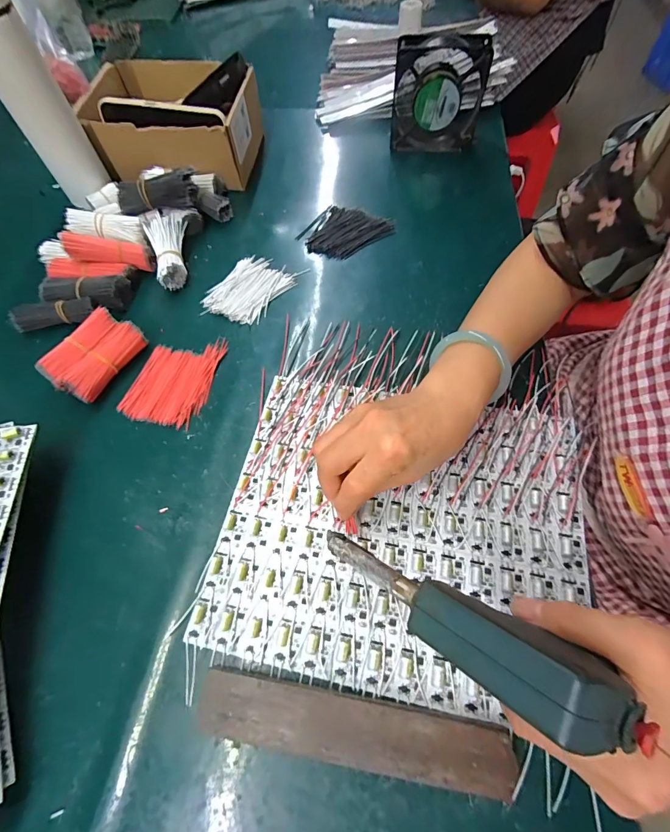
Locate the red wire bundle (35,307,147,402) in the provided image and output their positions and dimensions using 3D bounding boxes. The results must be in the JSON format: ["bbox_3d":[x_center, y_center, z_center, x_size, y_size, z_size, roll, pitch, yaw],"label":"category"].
[{"bbox_3d":[-0.246,-0.063,0.384,0.062,0.032,0.090,29,67,17],"label":"red wire bundle"}]

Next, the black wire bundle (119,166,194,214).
[{"bbox_3d":[-0.221,-0.280,0.460,0.095,0.036,0.026,-10,61,-4],"label":"black wire bundle"}]

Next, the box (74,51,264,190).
[{"bbox_3d":[-0.225,-0.411,0.530,0.222,0.096,0.148,10,62,7],"label":"box"}]

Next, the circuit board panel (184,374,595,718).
[{"bbox_3d":[0.055,0.084,0.310,0.287,0.009,0.242,9,62,7],"label":"circuit board panel"}]

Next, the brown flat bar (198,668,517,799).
[{"bbox_3d":[0.010,0.202,0.242,0.197,0.017,0.034,7,62,6],"label":"brown flat bar"}]

